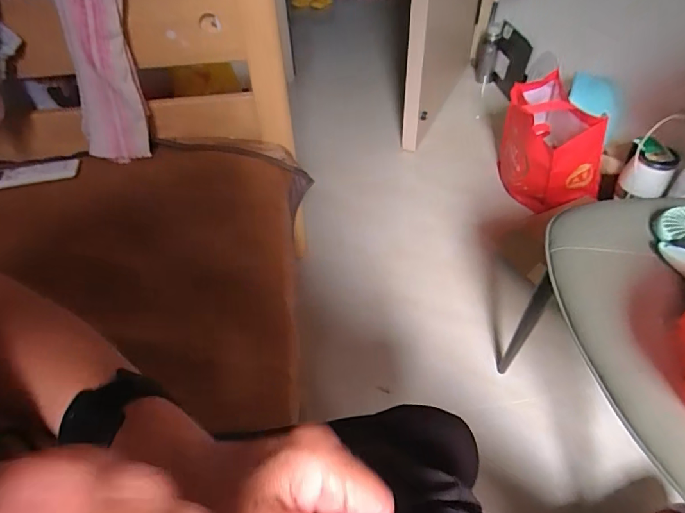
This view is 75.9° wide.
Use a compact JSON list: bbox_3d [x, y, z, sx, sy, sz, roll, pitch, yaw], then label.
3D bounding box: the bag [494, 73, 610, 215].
[{"bbox_3d":[0.541,-0.290,1.200,0.181,0.257,0.302,-7,46,-3],"label":"bag"}]

